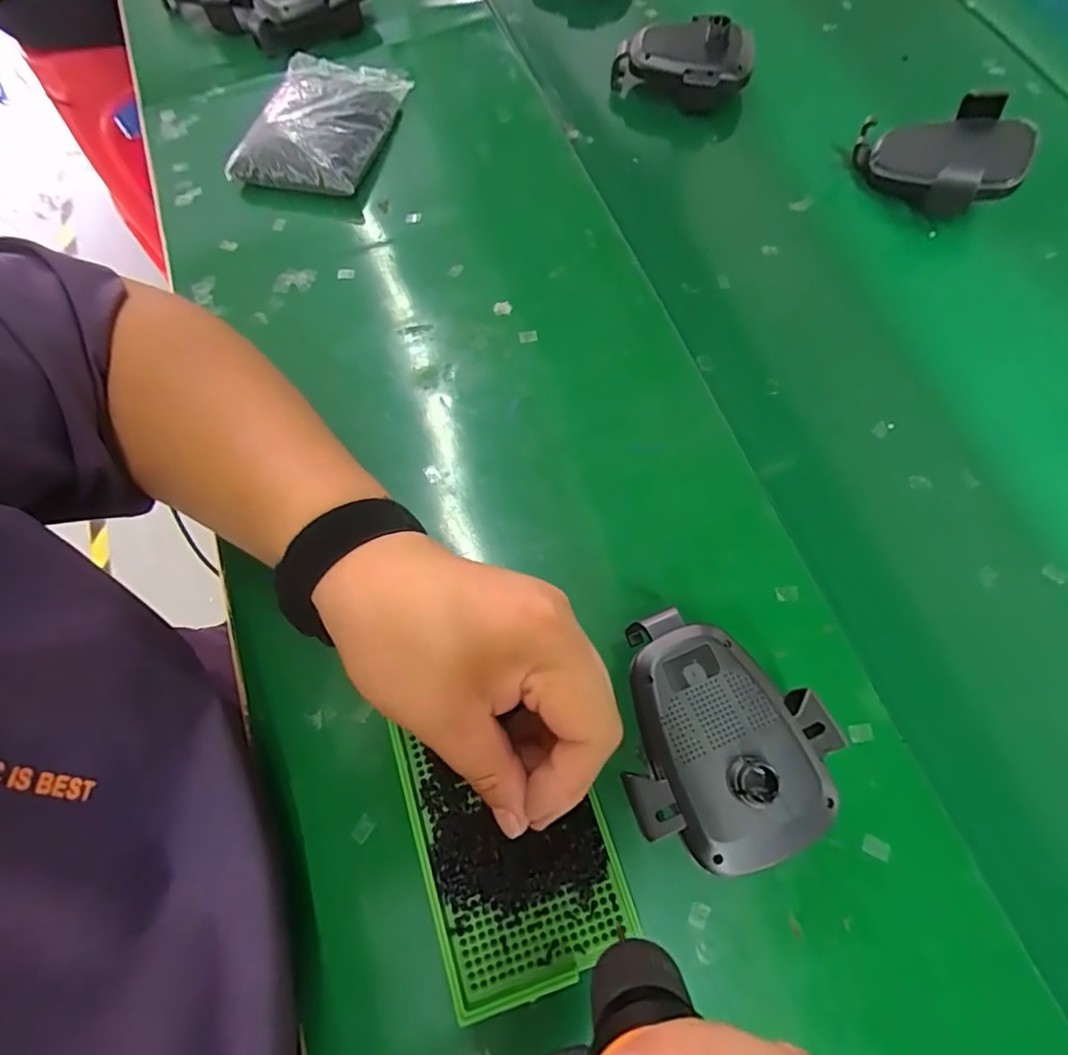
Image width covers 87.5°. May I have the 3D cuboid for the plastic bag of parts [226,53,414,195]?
[{"bbox_3d":[-0.179,-0.340,0.463,0.105,0.028,0.146,9,70,6],"label":"plastic bag of parts"}]

